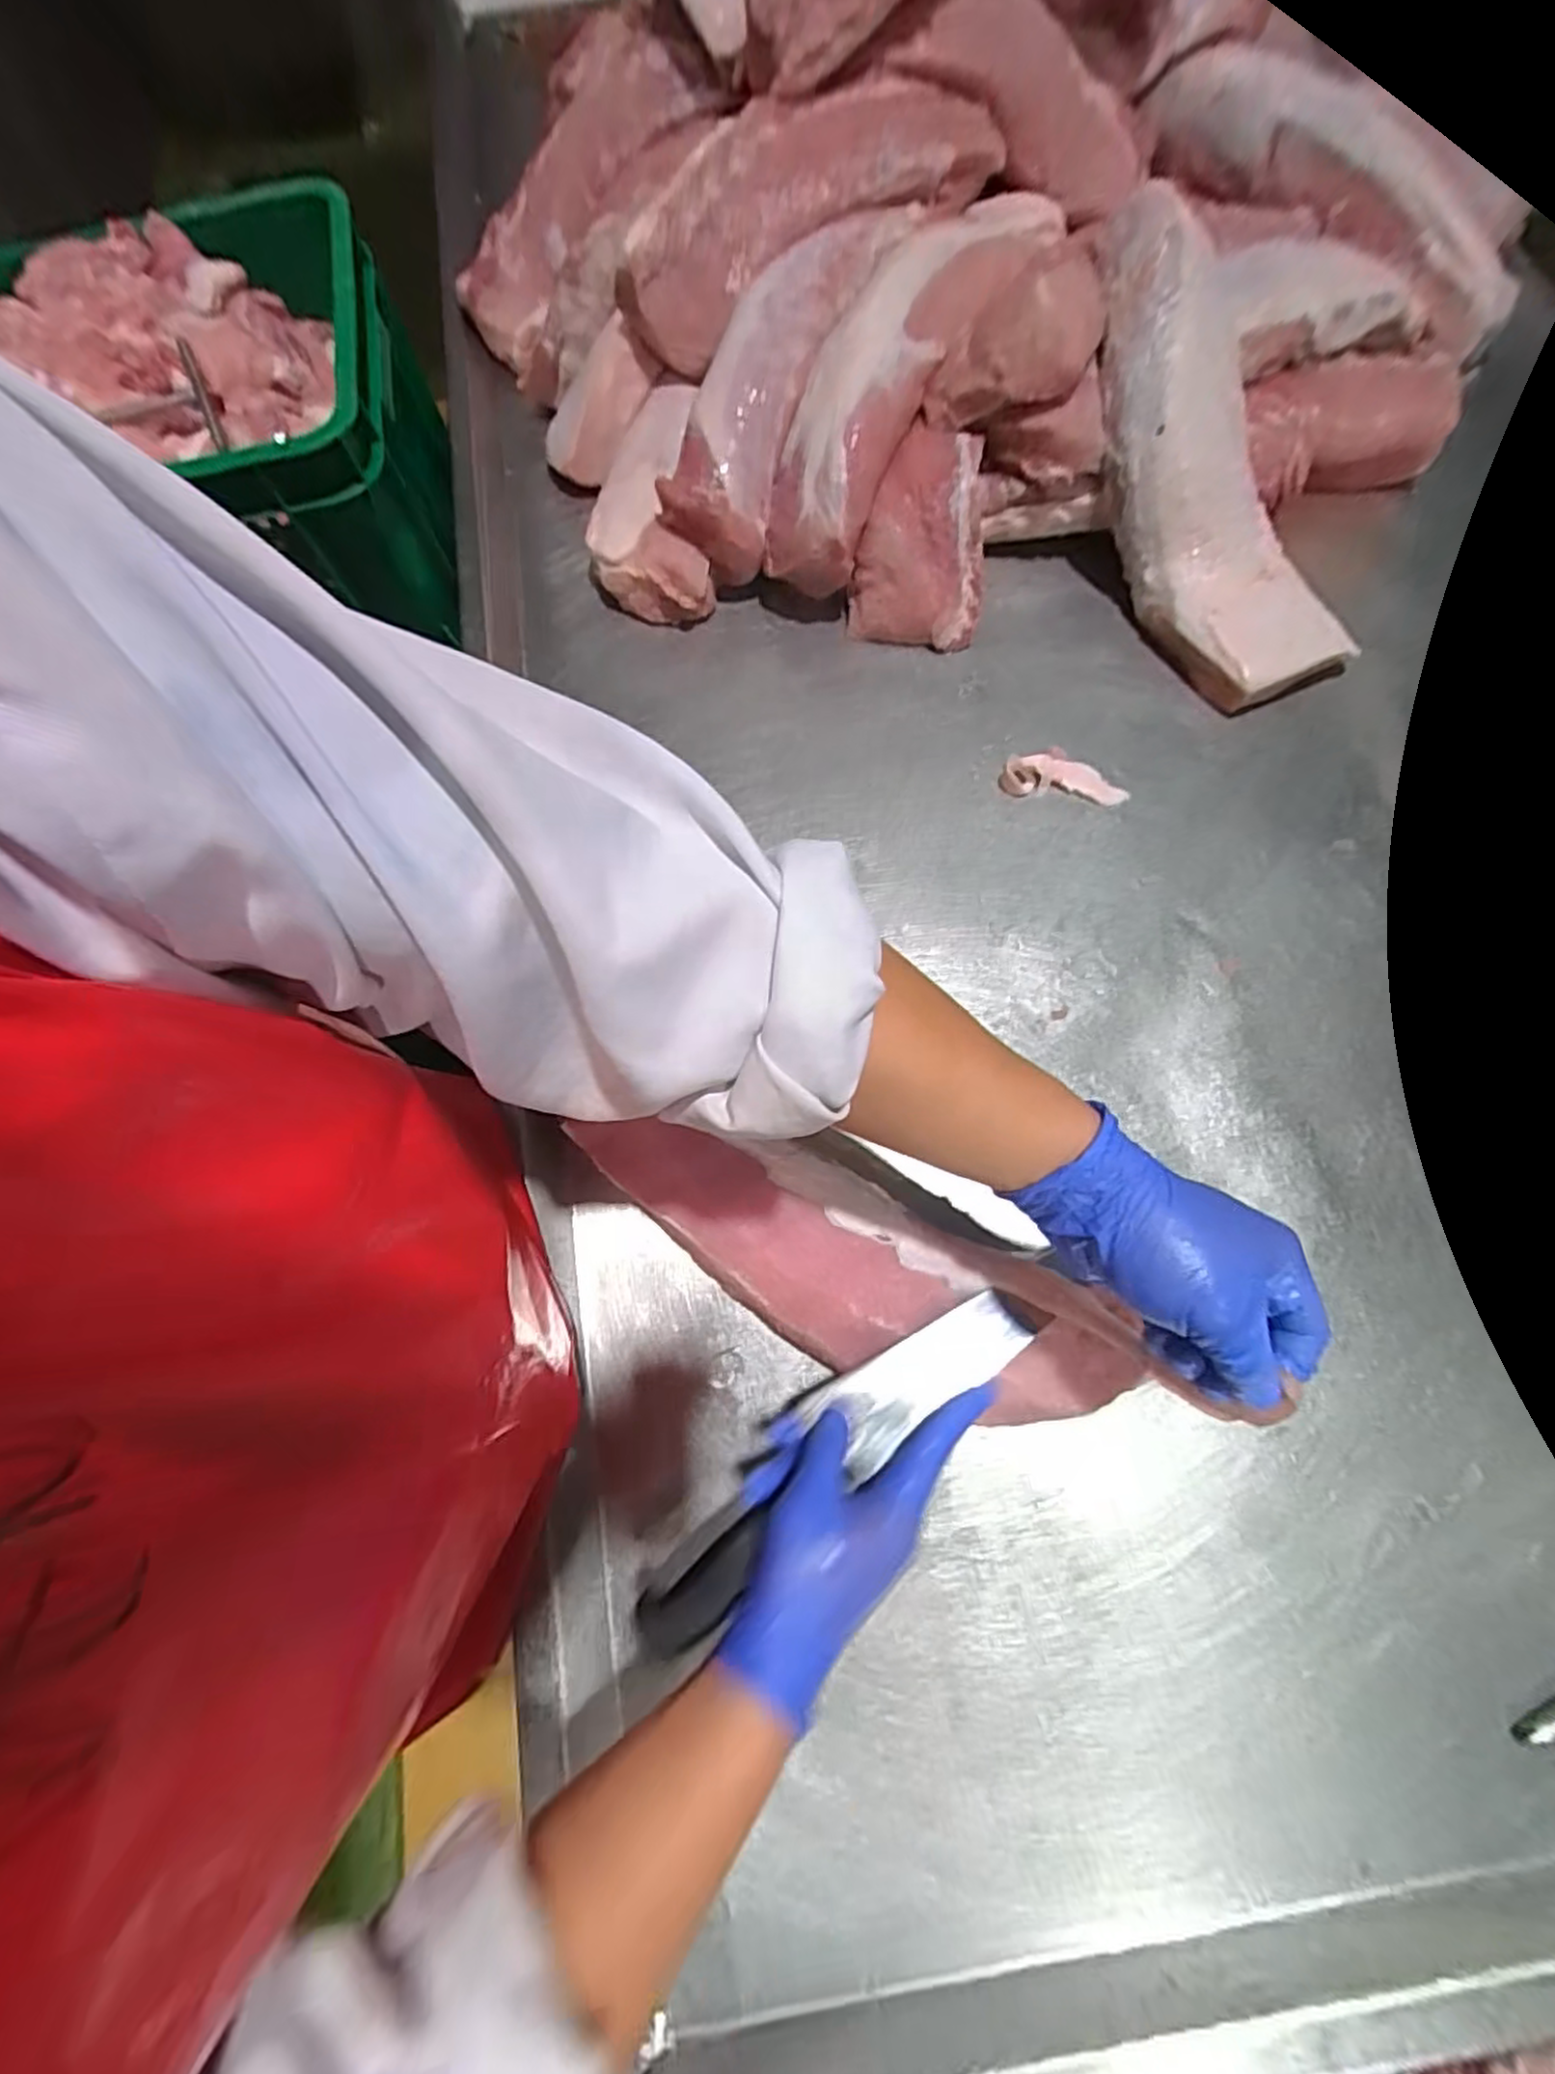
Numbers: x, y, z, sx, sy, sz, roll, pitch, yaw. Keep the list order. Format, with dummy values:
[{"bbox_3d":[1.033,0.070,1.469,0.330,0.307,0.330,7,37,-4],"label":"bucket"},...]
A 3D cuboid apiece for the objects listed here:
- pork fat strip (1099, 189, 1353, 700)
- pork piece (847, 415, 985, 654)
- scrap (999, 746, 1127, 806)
[{"bbox_3d":[0.384,-0.518,0.637,0.165,0.085,0.433,-15,90,-3],"label":"pork fat strip"},{"bbox_3d":[0.137,-0.468,0.662,0.121,0.061,0.184,10,86,8],"label":"pork piece"},{"bbox_3d":[0.247,-0.229,0.616,0.104,0.014,0.048,8,70,6],"label":"scrap"}]

